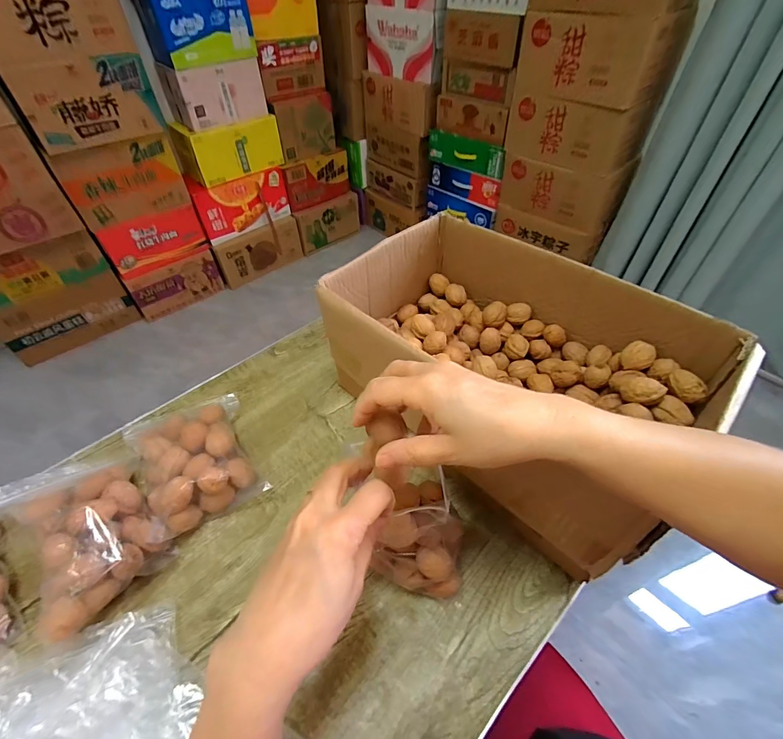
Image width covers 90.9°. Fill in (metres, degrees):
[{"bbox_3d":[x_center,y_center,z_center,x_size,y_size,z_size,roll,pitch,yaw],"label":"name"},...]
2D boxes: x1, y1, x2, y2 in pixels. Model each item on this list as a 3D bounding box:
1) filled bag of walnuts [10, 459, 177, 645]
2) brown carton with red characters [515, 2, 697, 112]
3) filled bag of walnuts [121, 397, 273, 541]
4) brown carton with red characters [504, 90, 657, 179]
[{"bbox_3d":[-0.311,0.180,0.408,0.110,0.059,0.148,-31,54,-24],"label":"filled bag of walnuts"},{"bbox_3d":[0.633,-0.947,1.162,0.236,0.189,0.421,-33,55,-25],"label":"brown carton with red characters"},{"bbox_3d":[-0.244,0.104,0.485,0.131,0.060,0.179,-26,52,-21],"label":"filled bag of walnuts"},{"bbox_3d":[0.623,-0.811,1.297,0.455,0.184,0.238,32,56,27],"label":"brown carton with red characters"}]

